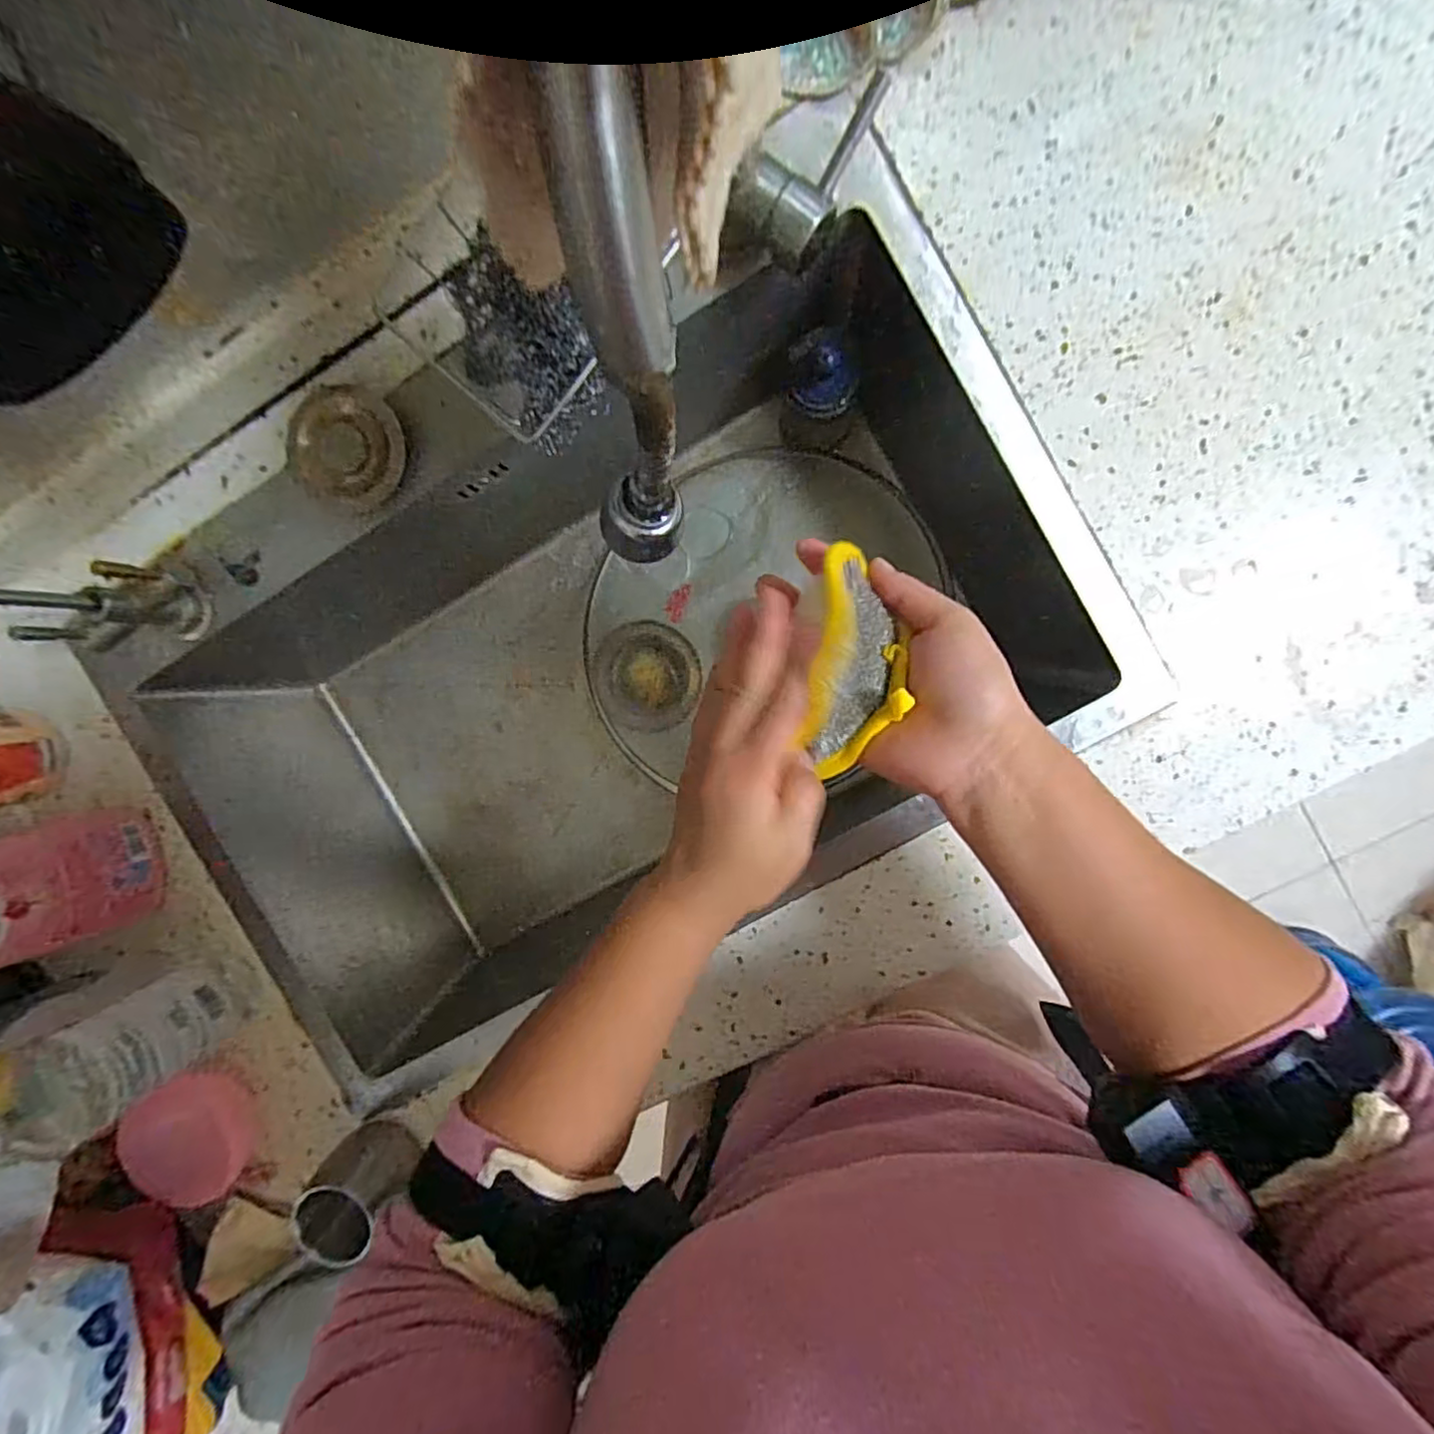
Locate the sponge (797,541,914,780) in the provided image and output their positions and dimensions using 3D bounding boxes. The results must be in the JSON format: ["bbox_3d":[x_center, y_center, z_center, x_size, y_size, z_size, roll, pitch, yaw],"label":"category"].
[{"bbox_3d":[0.066,-0.025,0.309,0.042,0.031,0.107,3,99,5],"label":"sponge"}]

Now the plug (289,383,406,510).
[{"bbox_3d":[-0.259,-0.188,0.454,0.079,0.014,0.076,0,96,5],"label":"plug"}]

